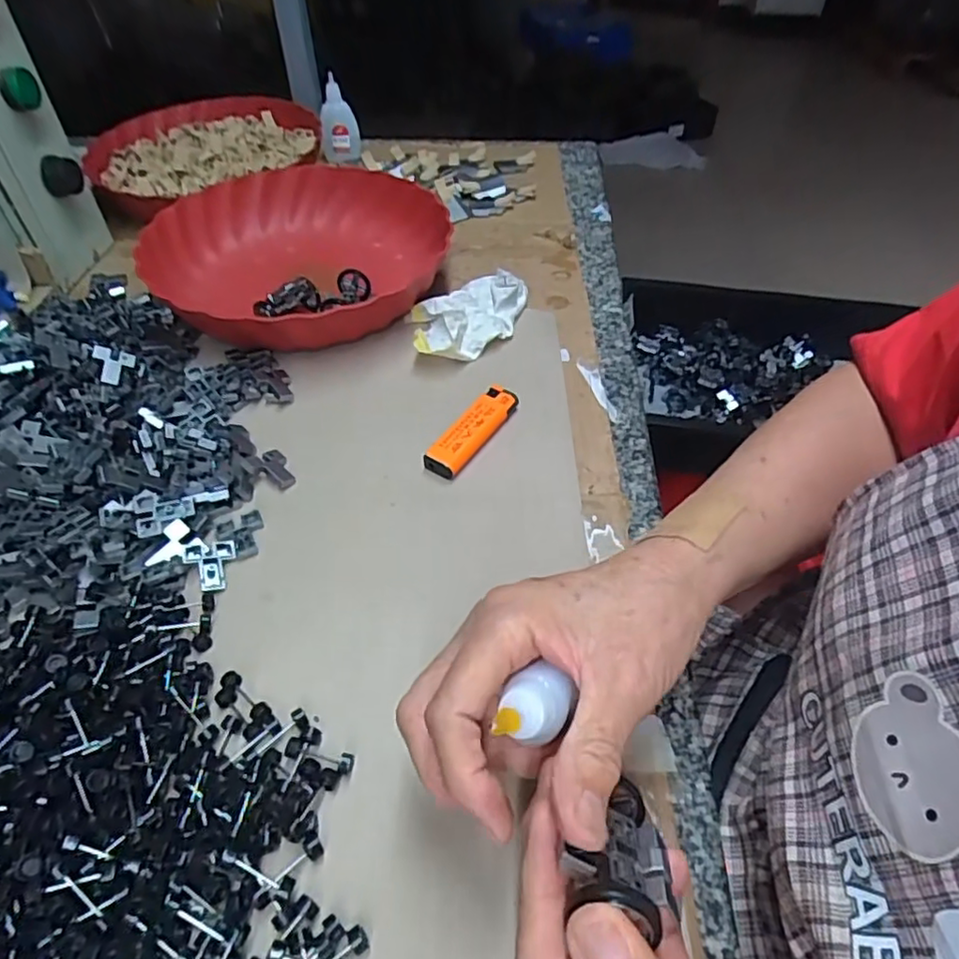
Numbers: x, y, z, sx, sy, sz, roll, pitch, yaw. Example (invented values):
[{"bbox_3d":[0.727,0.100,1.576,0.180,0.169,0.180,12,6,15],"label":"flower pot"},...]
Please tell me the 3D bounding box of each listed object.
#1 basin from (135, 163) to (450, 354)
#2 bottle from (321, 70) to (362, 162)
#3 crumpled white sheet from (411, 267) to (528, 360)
[{"bbox_3d":[-0.143,-0.189,0.530,0.222,0.062,0.232,2,47,-2],"label":"basin"},{"bbox_3d":[-0.167,-0.427,0.750,0.045,0.083,0.030,-5,47,-8],"label":"bottle"},{"bbox_3d":[-0.006,-0.130,0.491,0.114,0.022,0.067,-26,53,-25],"label":"crumpled white sheet"}]

